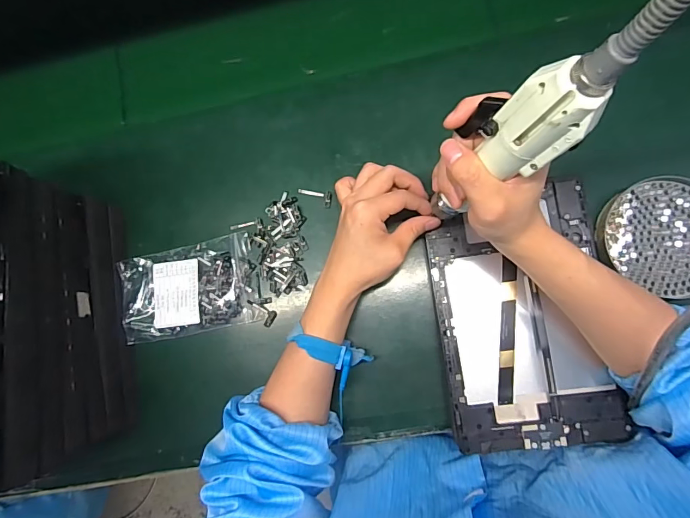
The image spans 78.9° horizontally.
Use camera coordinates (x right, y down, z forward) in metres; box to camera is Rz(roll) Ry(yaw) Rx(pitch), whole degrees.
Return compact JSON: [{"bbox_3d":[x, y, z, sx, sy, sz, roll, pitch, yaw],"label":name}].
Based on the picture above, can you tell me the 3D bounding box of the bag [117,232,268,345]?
[{"bbox_3d":[-0.169,0.033,0.459,0.147,0.018,0.095,-12,82,5],"label":"bag"}]

